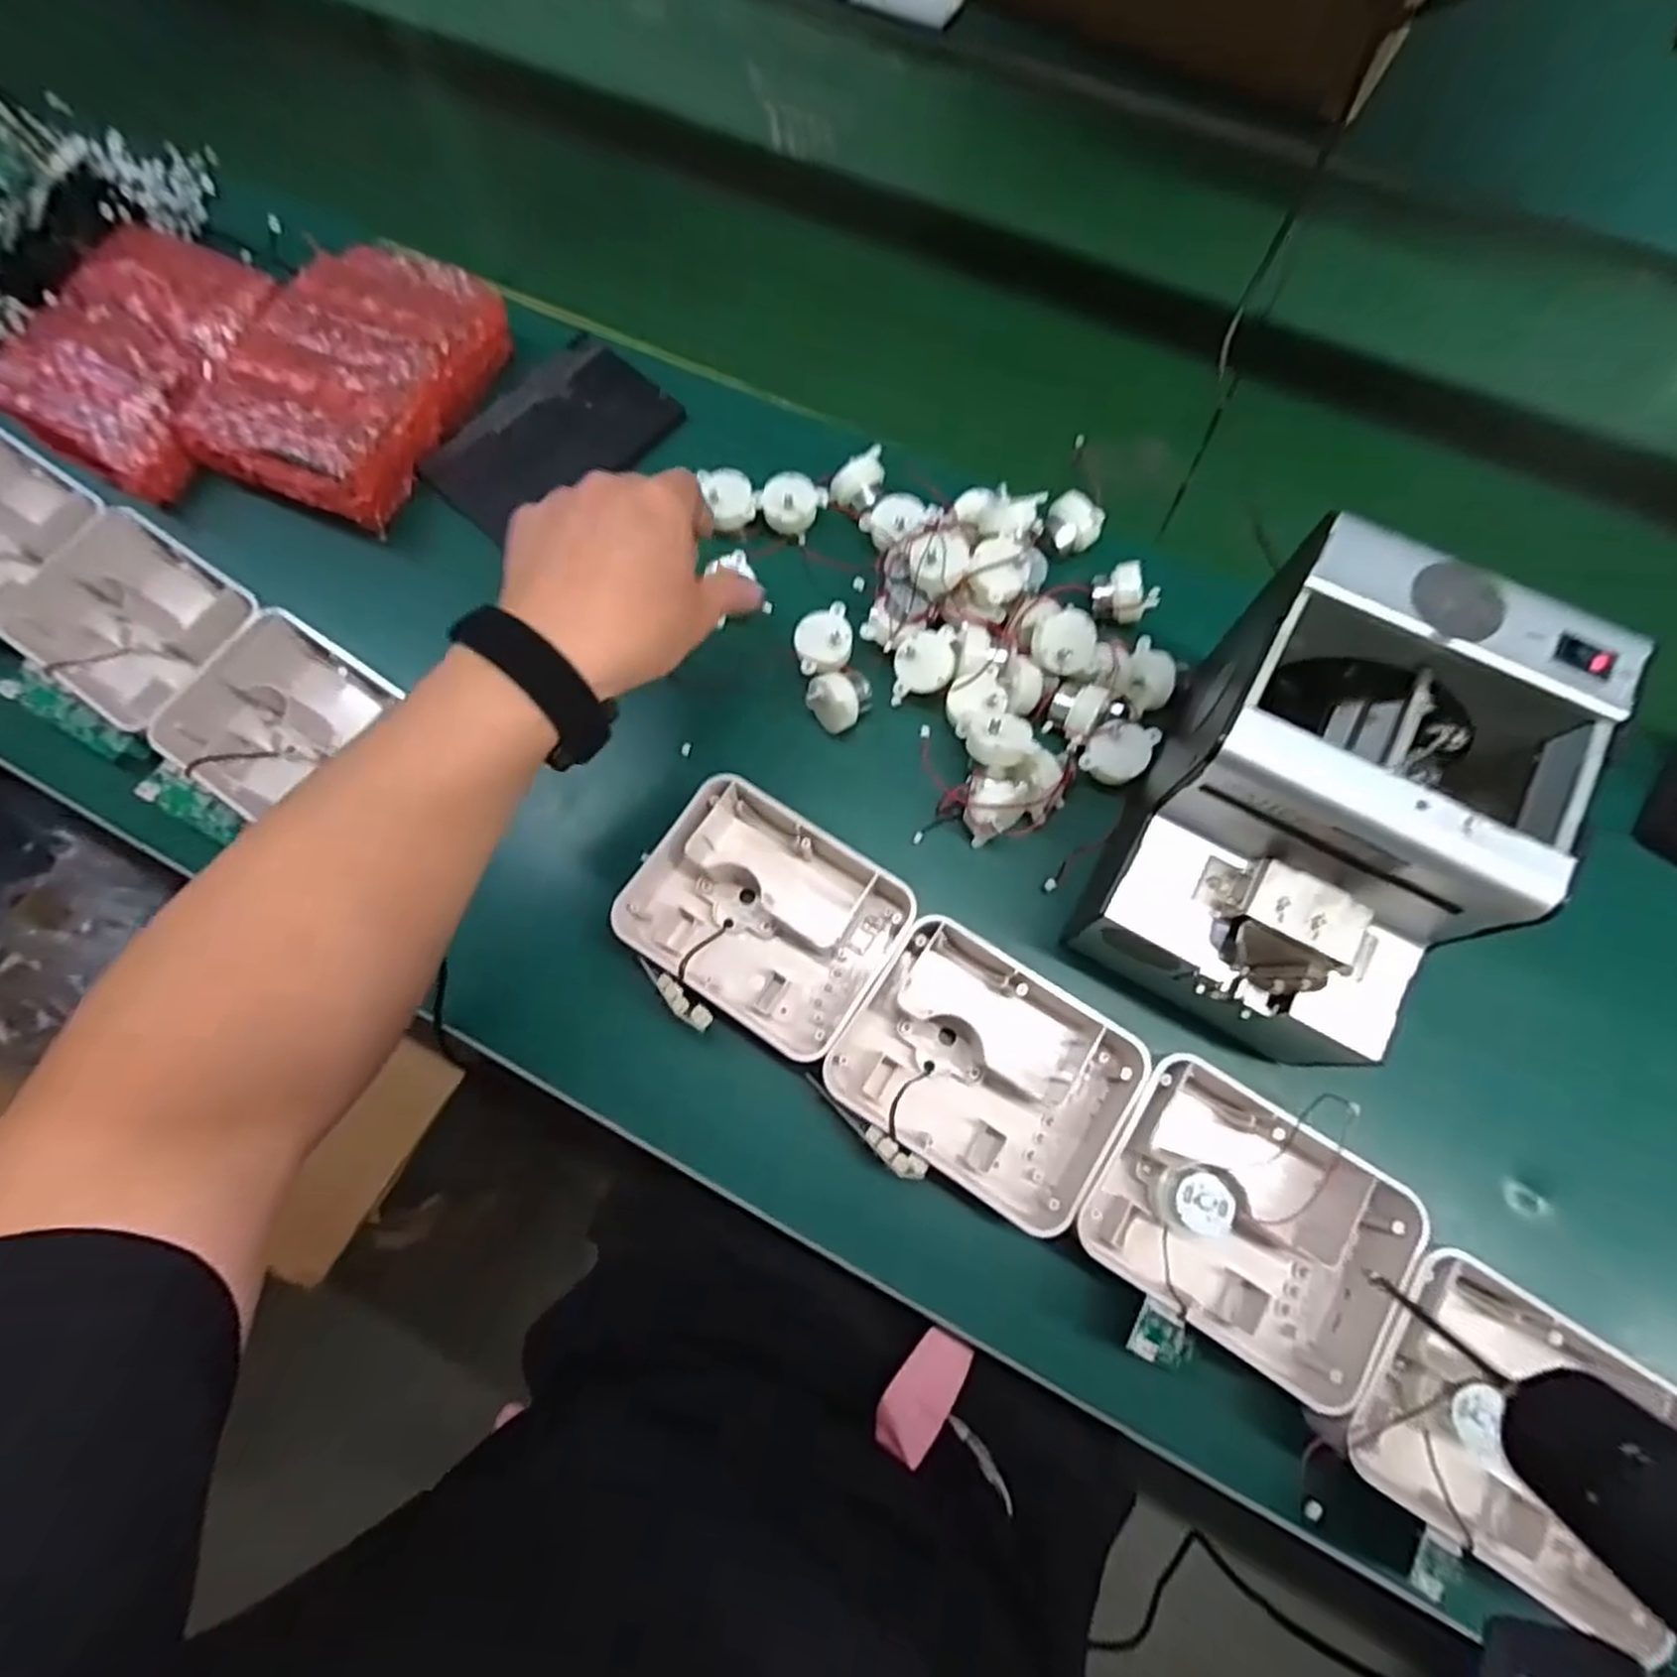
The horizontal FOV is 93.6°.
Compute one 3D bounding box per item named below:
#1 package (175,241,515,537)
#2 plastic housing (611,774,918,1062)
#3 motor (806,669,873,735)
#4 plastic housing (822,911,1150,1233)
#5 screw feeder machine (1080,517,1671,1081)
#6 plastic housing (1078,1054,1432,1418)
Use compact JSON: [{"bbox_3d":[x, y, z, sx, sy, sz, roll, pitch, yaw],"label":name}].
[{"bbox_3d":[-0.314,-0.301,0.504,0.132,0.036,0.186,25,74,9],"label":"package"},{"bbox_3d":[-0.037,0.040,0.402,0.127,0.037,0.100,32,75,11],"label":"plastic housing"},{"bbox_3d":[0.001,-0.079,0.443,0.032,0.027,0.031,-41,76,-12],"label":"motor"},{"bbox_3d":[0.069,0.111,0.378,0.128,0.039,0.098,33,75,11],"label":"plastic housing"},{"bbox_3d":[0.204,-0.007,0.345,0.134,0.136,0.181,30,74,10],"label":"screw feeder machine"},{"bbox_3d":[0.182,0.172,0.357,0.130,0.043,0.099,32,75,11],"label":"plastic housing"}]

